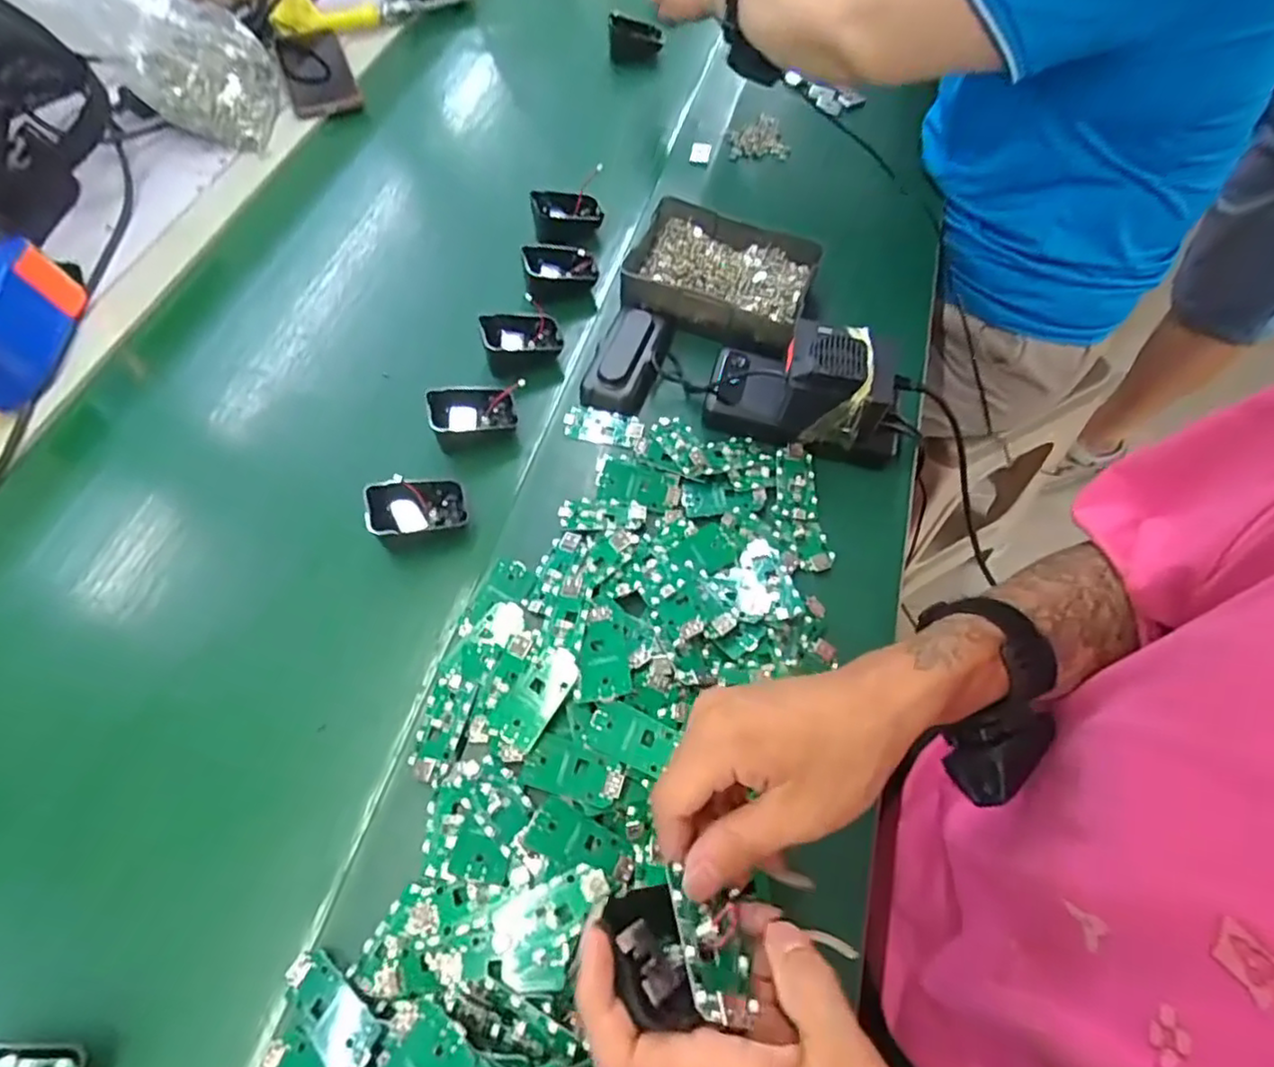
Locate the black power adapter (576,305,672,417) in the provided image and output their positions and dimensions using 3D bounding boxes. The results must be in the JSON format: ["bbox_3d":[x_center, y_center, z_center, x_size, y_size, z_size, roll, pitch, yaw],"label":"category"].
[{"bbox_3d":[-0.008,-0.152,0.556,0.057,0.025,0.112,12,63,7],"label":"black power adapter"}]

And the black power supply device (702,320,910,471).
[{"bbox_3d":[0.136,-0.119,0.511,0.152,0.071,0.076,14,63,8],"label":"black power supply device"}]

